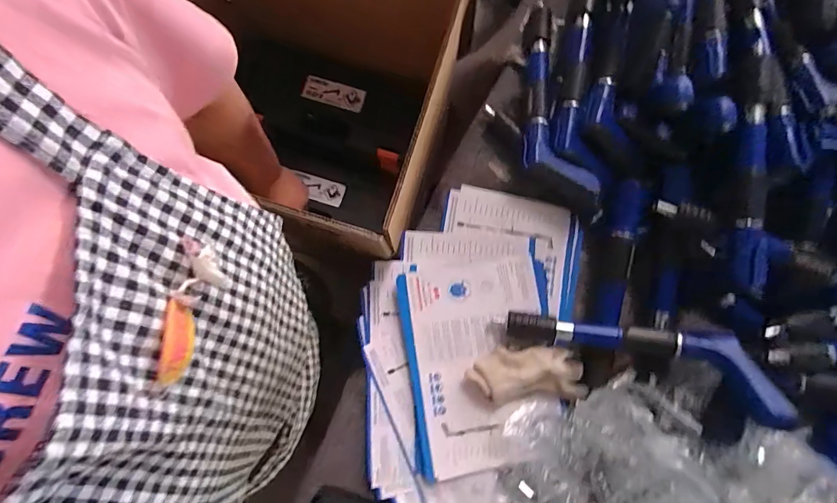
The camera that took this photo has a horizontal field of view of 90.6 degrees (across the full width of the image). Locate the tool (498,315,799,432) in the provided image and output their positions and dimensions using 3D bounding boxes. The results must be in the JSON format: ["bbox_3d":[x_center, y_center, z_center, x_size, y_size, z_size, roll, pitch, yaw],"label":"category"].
[{"bbox_3d":[0.264,0.120,0.503,0.305,0.037,0.083,12,79,15],"label":"tool"}]

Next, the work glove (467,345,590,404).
[{"bbox_3d":[0.138,0.160,0.530,0.146,0.036,0.071,-1,79,0],"label":"work glove"}]

